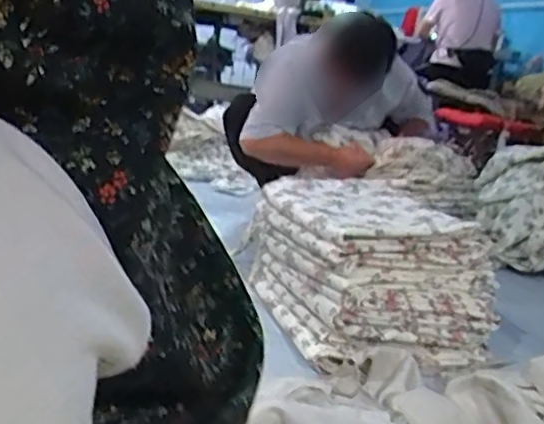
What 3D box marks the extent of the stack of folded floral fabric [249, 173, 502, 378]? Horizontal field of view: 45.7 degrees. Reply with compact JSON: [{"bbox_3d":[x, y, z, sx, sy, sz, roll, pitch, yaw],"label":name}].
[{"bbox_3d":[0.175,0.089,1.207,0.299,0.220,0.449,3,15,-17],"label":"stack of folded floral fabric"}]

